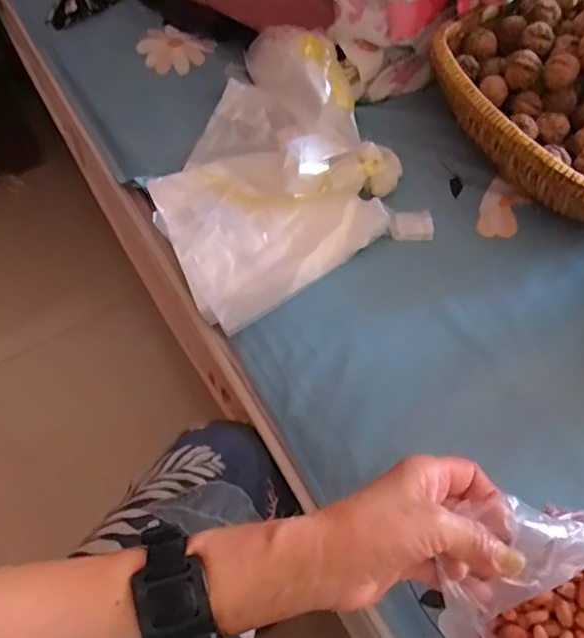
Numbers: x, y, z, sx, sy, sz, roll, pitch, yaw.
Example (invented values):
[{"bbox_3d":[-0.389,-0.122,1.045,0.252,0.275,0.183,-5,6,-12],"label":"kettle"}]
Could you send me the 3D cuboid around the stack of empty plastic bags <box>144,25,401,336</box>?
[{"bbox_3d":[-0.026,-0.161,0.600,0.247,0.065,0.290,-25,63,-12],"label":"stack of empty plastic bags"}]

